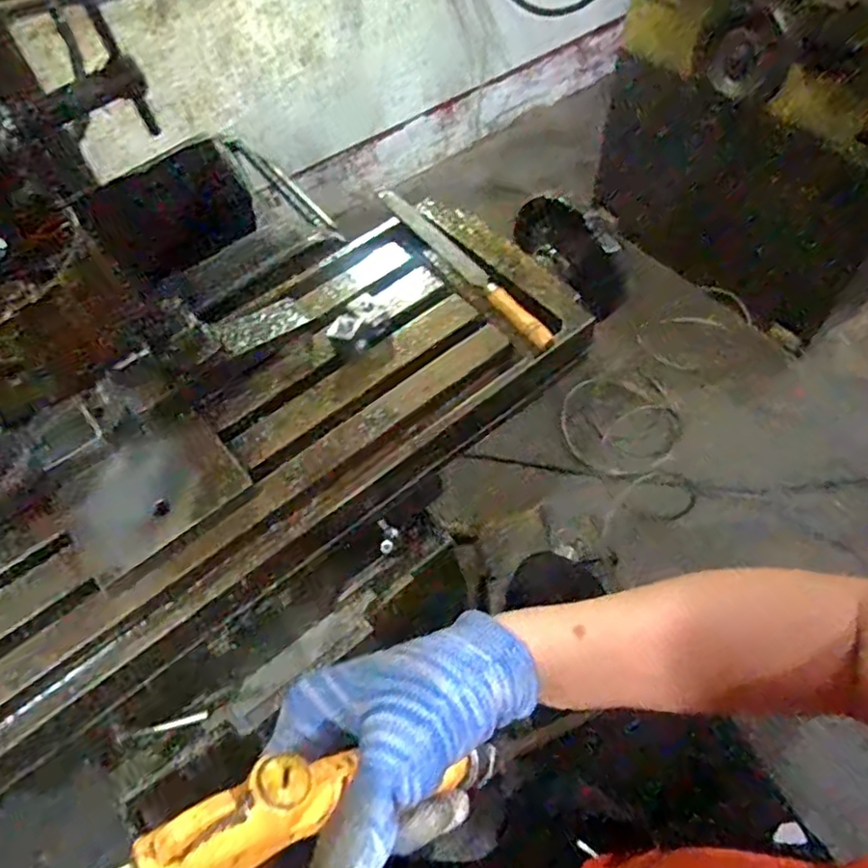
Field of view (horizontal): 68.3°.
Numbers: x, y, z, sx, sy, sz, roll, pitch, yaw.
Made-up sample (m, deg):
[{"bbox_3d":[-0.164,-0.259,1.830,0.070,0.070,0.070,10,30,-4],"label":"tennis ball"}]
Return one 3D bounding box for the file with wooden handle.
[{"bbox_3d":[0.030,-0.166,0.623,0.027,0.021,0.260,-33,61,-16],"label":"file with wooden handle"}]

